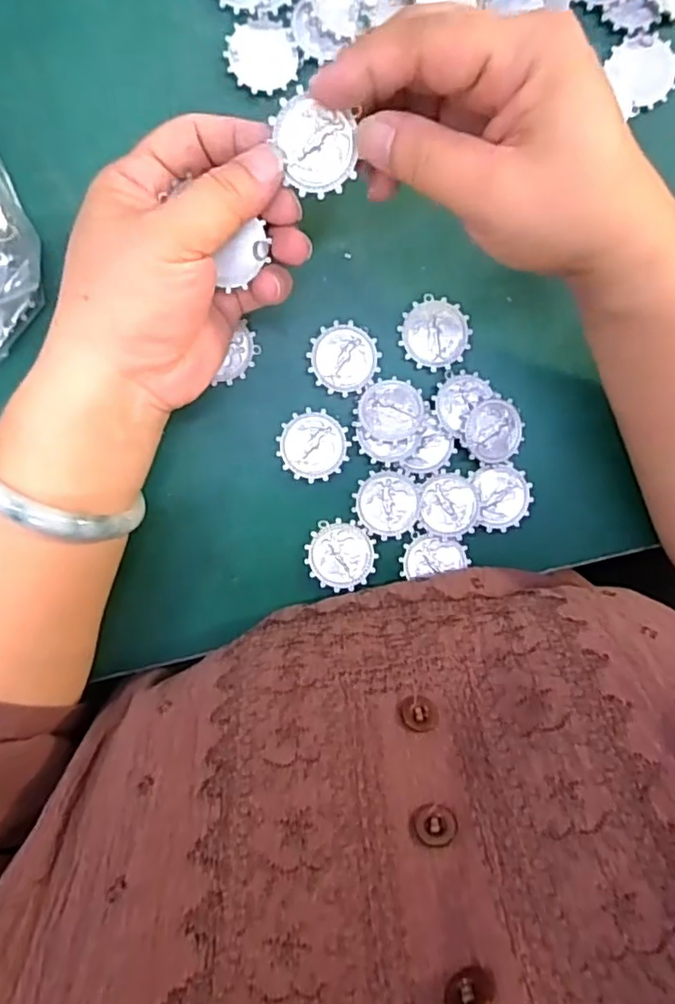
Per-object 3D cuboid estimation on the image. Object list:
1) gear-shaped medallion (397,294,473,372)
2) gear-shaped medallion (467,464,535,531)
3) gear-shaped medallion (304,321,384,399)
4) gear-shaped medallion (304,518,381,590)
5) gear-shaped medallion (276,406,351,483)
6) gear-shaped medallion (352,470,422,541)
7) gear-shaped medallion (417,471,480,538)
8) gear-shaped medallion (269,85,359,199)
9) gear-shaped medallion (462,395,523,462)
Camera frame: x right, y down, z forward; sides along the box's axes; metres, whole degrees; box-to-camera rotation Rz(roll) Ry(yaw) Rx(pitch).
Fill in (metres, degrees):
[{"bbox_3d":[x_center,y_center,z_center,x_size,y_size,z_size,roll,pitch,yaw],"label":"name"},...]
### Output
[{"bbox_3d":[0.047,-0.081,0.299,0.033,0.004,0.033,26,94,-6],"label":"gear-shaped medallion"},{"bbox_3d":[0.082,-0.002,0.305,0.028,0.004,0.032,-11,97,-3],"label":"gear-shaped medallion"},{"bbox_3d":[0.003,-0.069,0.296,0.033,0.004,0.033,0,96,-4],"label":"gear-shaped medallion"},{"bbox_3d":[0.002,0.026,0.304,0.033,0.004,0.033,-5,97,-4],"label":"gear-shaped medallion"},{"bbox_3d":[-0.011,-0.027,0.299,0.031,0.005,0.032,41,92,-7],"label":"gear-shaped medallion"},{"bbox_3d":[0.025,0.001,0.302,0.031,0.004,0.031,0,96,-4],"label":"gear-shaped medallion"},{"bbox_3d":[0.055,0.002,0.303,0.030,0.004,0.032,0,96,-4],"label":"gear-shaped medallion"},{"bbox_3d":[-0.007,-0.129,0.224,0.028,0.004,0.031,2,121,6],"label":"gear-shaped medallion"},{"bbox_3d":[0.076,-0.034,0.302,0.031,0.004,0.030,0,96,-4],"label":"gear-shaped medallion"}]

